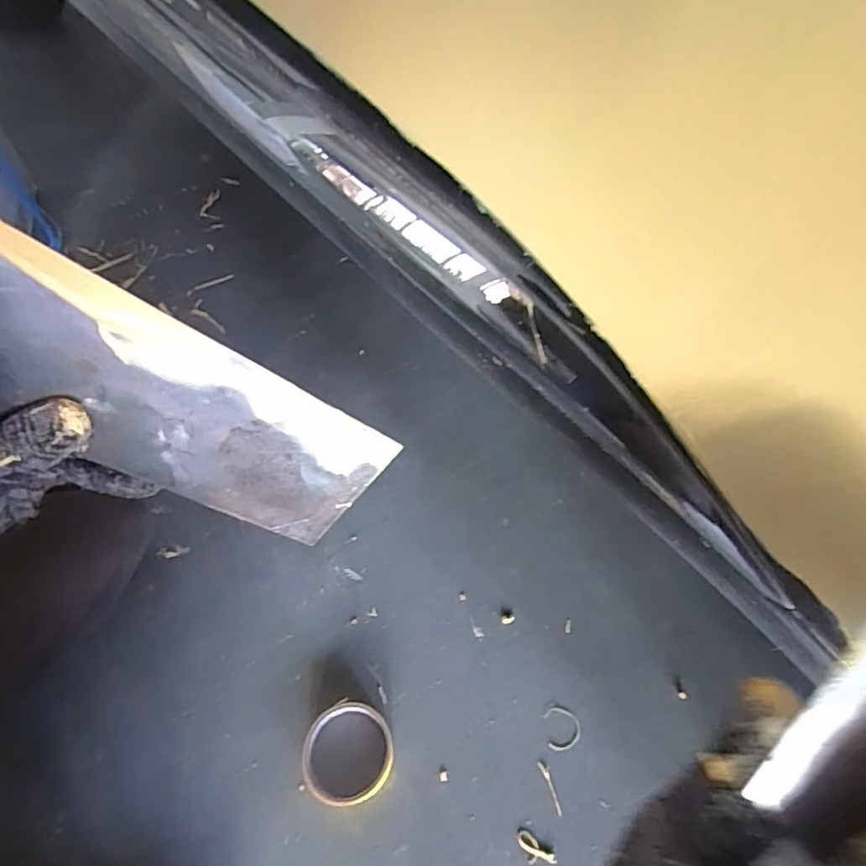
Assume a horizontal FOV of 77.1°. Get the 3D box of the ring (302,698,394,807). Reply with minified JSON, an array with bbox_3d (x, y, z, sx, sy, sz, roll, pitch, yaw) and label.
[{"bbox_3d":[-0.084,0.318,0.541,0.089,0.028,0.087,1,58,-2],"label":"ring"}]

